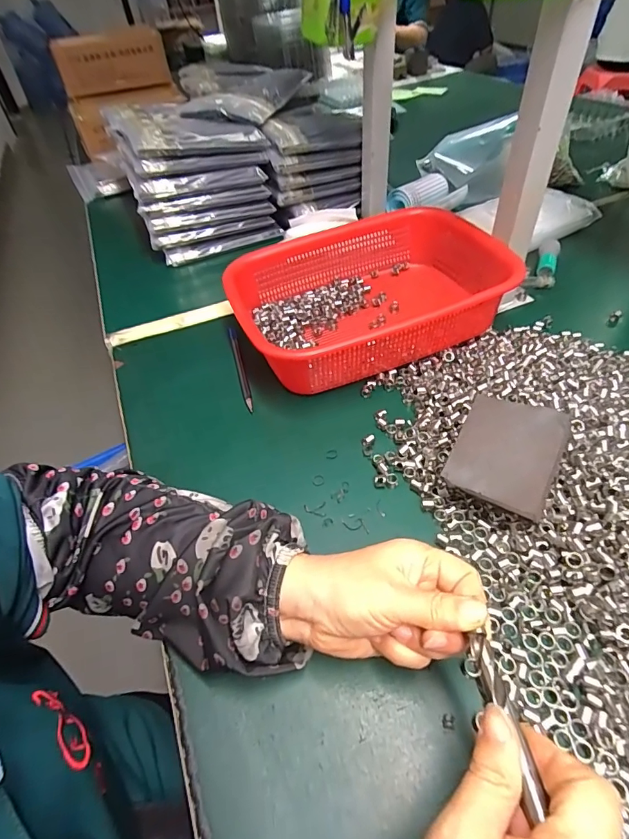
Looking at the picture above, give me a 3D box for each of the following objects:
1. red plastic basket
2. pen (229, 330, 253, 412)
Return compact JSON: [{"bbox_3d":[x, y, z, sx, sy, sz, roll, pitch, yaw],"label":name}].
[{"bbox_3d":[0.059,-0.133,0.489,0.282,0.082,0.208,-19,49,-12],"label":"red plastic basket"},{"bbox_3d":[-0.080,-0.058,0.479,0.008,0.013,0.134,-13,48,-8],"label":"pen"}]

